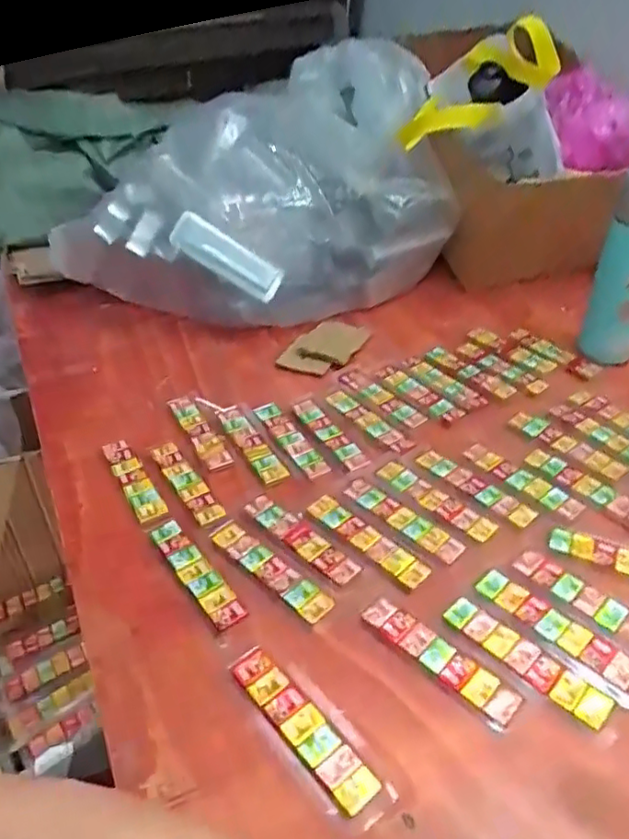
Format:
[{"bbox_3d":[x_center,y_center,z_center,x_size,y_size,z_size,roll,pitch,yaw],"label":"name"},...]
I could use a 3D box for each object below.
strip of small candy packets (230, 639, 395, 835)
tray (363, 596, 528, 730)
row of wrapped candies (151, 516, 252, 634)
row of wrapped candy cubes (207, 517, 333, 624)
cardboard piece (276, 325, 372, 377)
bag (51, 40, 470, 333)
[{"bbox_3d":[-0.004,0.195,0.394,0.045,0.010,0.128,-26,44,-28],"label":"strip of small candy packets"},{"bbox_3d":[0.086,0.164,0.430,0.028,0.005,0.118,-31,47,-32],"label":"tray"},{"bbox_3d":[-0.093,0.119,0.489,0.025,0.007,0.115,-26,45,-29],"label":"row of wrapped candies"},{"bbox_3d":[-0.037,0.116,0.487,0.025,0.004,0.122,-31,47,-33],"label":"row of wrapped candy cubes"},{"bbox_3d":[0.013,-0.090,0.748,0.069,0.010,0.120,15,41,20],"label":"cardboard piece"},{"bbox_3d":[-0.083,-0.295,0.810,0.484,0.264,0.260,-13,39,-14],"label":"bag"}]

